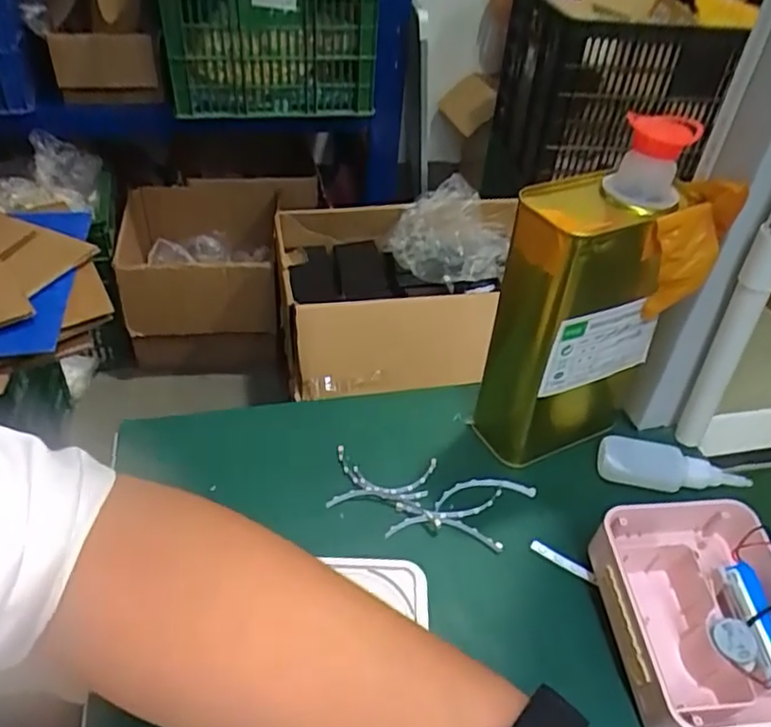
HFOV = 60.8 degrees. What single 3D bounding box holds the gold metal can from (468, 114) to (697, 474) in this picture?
[{"bbox_3d":[0.137,-0.036,0.459,0.113,0.230,0.074,-12,43,-19],"label":"gold metal can"}]

